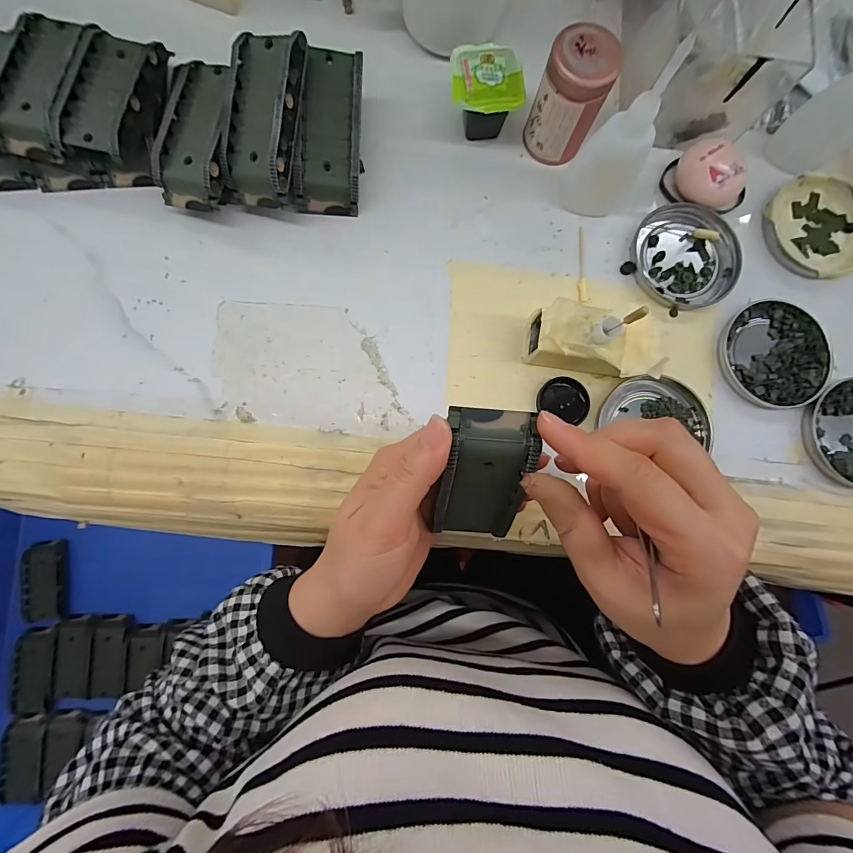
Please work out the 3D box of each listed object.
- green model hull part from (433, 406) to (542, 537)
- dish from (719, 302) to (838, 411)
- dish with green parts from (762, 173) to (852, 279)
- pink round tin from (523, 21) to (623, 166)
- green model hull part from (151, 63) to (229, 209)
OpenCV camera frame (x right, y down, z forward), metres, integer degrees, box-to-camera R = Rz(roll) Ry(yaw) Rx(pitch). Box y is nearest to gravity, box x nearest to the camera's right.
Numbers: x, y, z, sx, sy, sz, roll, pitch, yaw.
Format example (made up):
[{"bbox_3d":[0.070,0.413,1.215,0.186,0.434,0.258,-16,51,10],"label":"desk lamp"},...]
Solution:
[{"bbox_3d":[0.029,0.030,0.206,0.043,0.088,0.019,2,46,-2],"label":"green model hull part"},{"bbox_3d":[0.254,-0.053,0.290,0.078,0.009,0.078,0,85,-2],"label":"dish"},{"bbox_3d":[0.300,-0.153,0.306,0.081,0.012,0.079,-18,86,-4],"label":"dish with green parts"},{"bbox_3d":[0.097,-0.224,0.275,0.043,0.066,0.040,0,85,-2],"label":"pink round tin"},{"bbox_3d":[-0.152,-0.196,0.273,0.045,0.038,0.095,10,84,-2],"label":"green model hull part"}]

